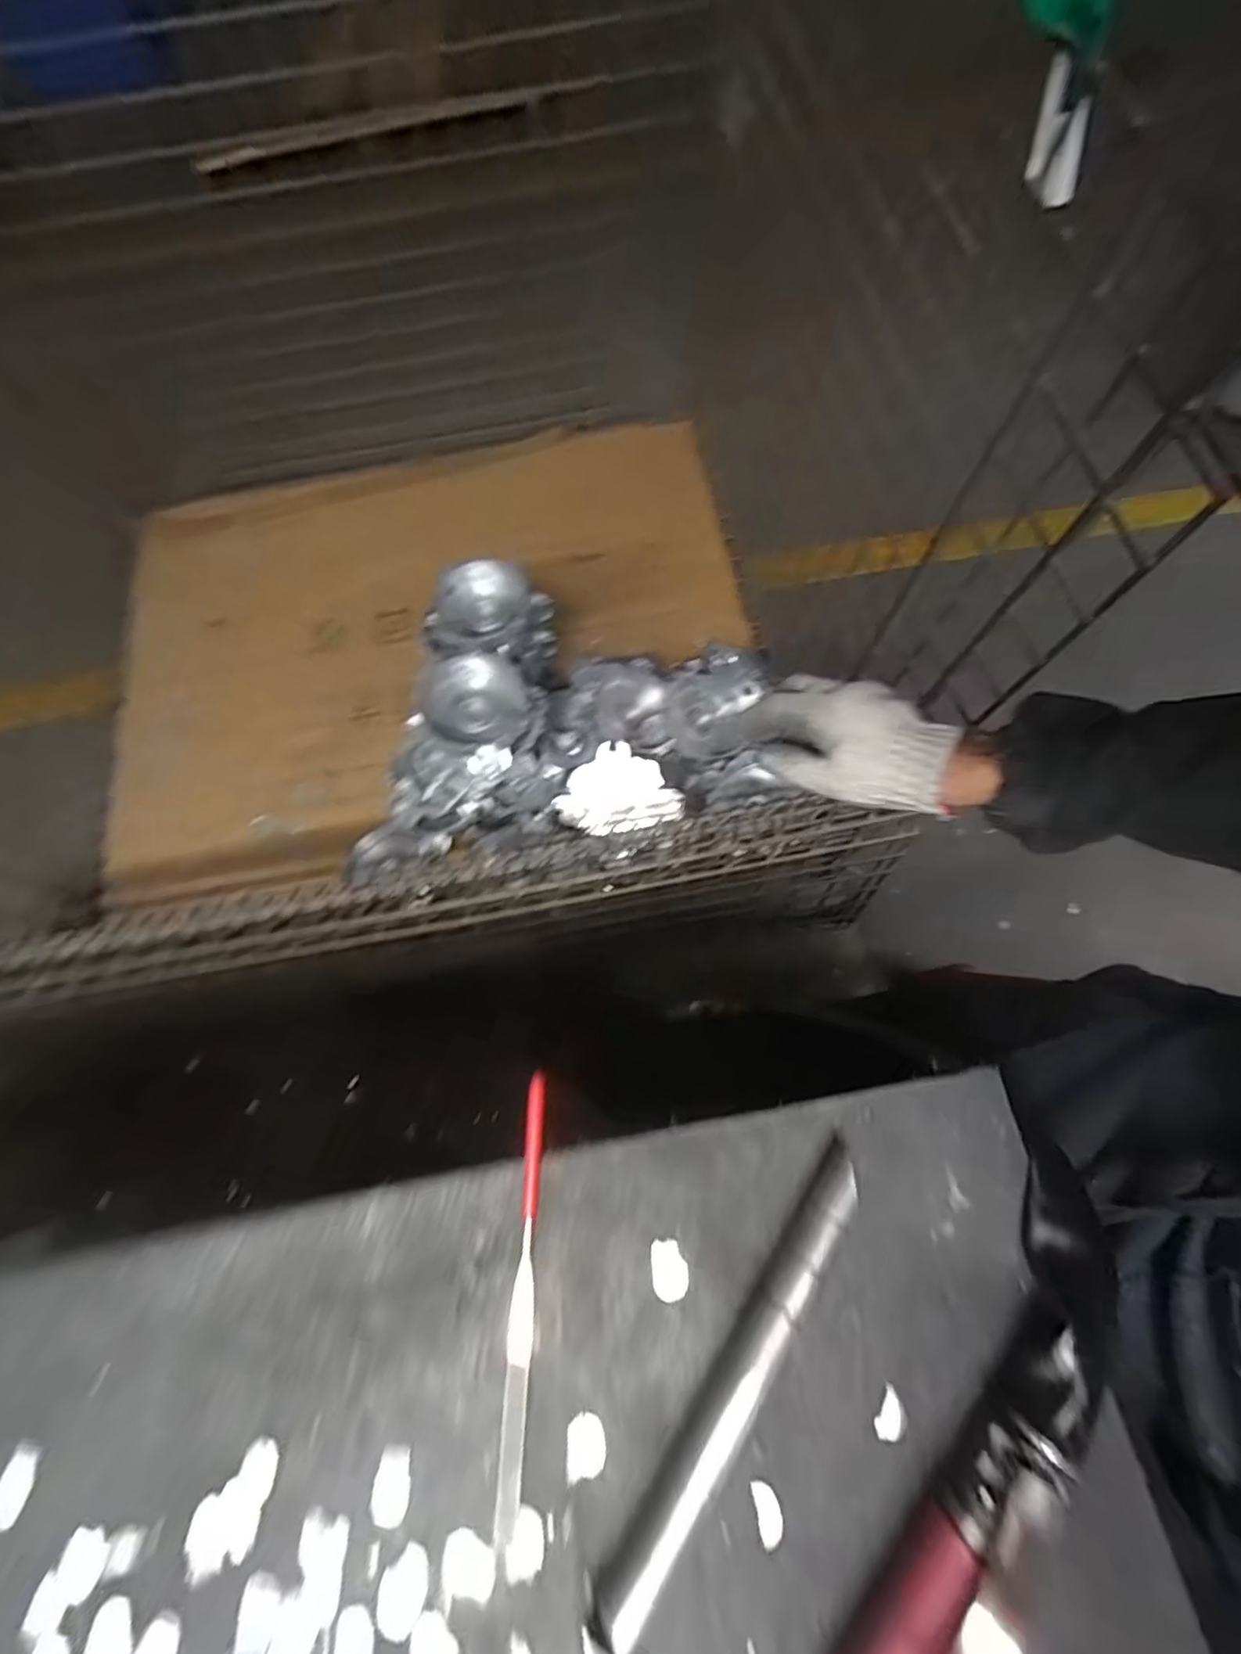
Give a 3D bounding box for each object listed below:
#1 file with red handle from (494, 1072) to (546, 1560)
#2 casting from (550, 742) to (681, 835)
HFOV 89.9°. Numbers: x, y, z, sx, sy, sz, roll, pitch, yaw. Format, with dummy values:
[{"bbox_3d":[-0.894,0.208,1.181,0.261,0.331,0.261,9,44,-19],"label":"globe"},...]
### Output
[{"bbox_3d":[-0.042,0.203,0.272,0.010,0.007,0.176,2,73,3],"label":"file with red handle"},{"bbox_3d":[-0.005,-0.050,0.825,0.163,0.047,0.115,-8,73,0],"label":"casting"}]

